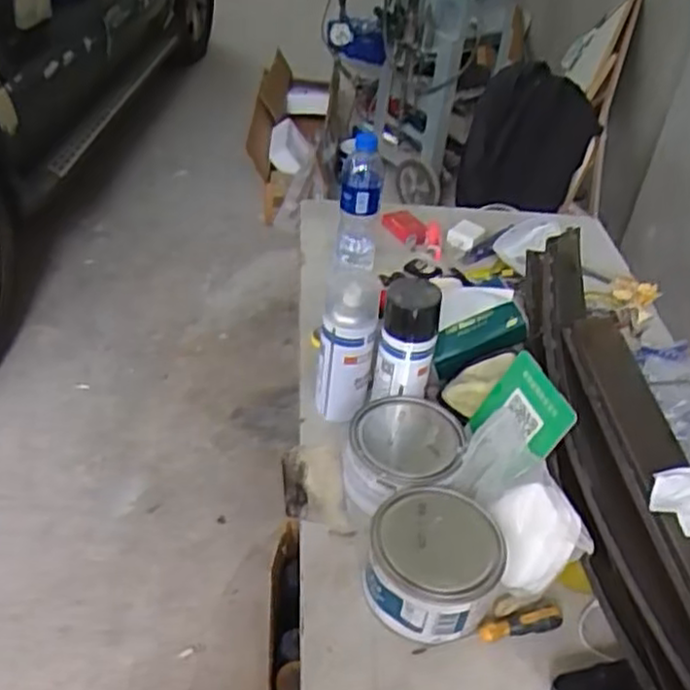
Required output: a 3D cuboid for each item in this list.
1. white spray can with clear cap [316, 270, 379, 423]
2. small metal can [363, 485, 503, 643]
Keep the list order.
[{"bbox_3d":[0.000,0.001,0.881,0.067,0.184,0.066,3,40,-3],"label":"white spray can with clear cap"},{"bbox_3d":[0.089,0.218,0.728,0.126,0.080,0.132,3,39,-3],"label":"small metal can"}]

